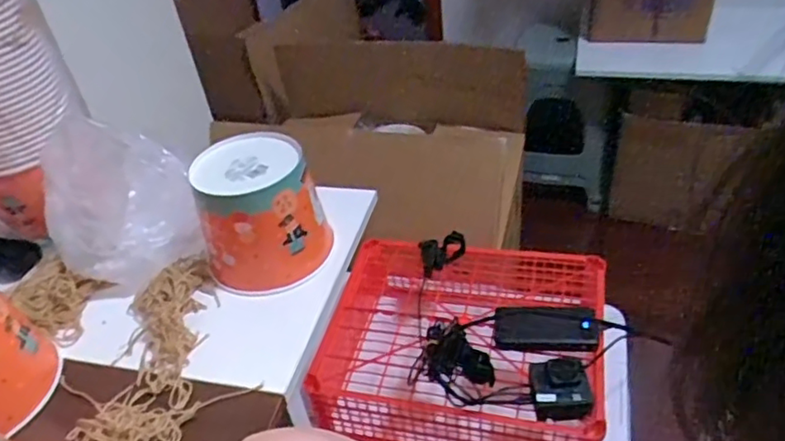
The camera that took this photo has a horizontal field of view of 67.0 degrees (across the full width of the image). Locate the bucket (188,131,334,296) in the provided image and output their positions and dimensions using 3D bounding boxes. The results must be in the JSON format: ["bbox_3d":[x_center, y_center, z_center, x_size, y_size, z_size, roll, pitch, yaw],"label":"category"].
[{"bbox_3d":[-0.162,-0.013,0.718,0.137,0.141,0.132,-4,39,4],"label":"bucket"}]

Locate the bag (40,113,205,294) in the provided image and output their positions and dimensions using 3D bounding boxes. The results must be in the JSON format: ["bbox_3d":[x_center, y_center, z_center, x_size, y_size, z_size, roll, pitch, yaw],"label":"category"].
[{"bbox_3d":[-0.326,-0.021,0.715,0.169,0.177,0.133,-27,43,-23],"label":"bag"}]

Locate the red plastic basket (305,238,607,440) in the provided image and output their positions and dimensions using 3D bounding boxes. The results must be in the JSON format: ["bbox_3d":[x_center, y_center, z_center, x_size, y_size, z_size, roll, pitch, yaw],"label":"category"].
[{"bbox_3d":[0.128,0.213,1.045,0.456,0.186,0.372,5,40,15],"label":"red plastic basket"}]

